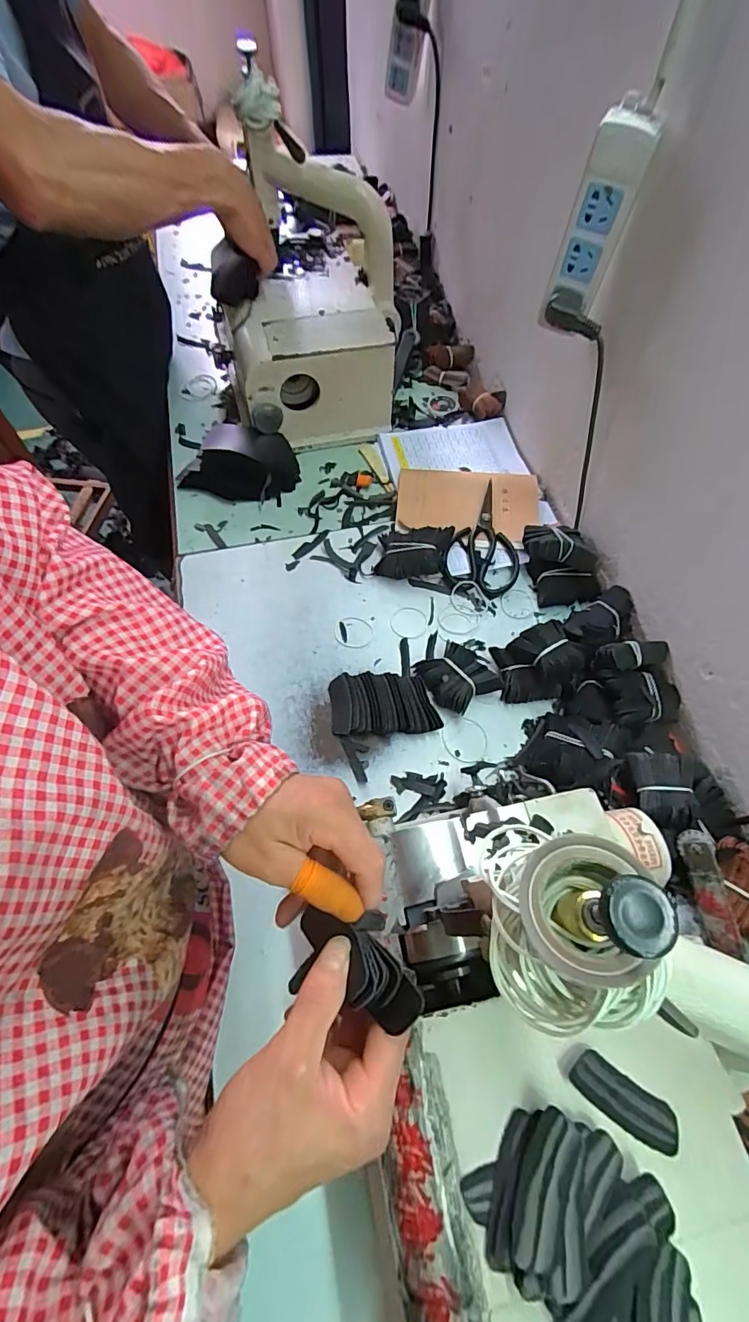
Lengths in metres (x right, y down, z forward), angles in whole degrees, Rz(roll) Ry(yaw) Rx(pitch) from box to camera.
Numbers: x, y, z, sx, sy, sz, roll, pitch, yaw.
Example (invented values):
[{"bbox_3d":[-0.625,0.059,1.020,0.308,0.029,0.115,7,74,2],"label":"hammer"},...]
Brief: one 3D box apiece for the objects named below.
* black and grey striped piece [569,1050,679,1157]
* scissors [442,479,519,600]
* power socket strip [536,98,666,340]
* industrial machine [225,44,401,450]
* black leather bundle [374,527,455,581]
[{"bbox_3d":[0.157,0.276,0.304,0.068,0.009,0.026,30,67,15],"label":"black and grey striped piece"},{"bbox_3d":[0.160,-0.172,0.671,0.097,0.025,0.167,17,65,9],"label":"scissors"},{"bbox_3d":[0.216,-0.421,0.479,0.062,0.162,0.044,16,64,8],"label":"power socket strip"},{"bbox_3d":[-0.102,-0.538,0.722,0.258,0.314,0.312,-2,63,0],"label":"industrial machine"},{"bbox_3d":[0.052,-0.147,0.658,0.096,0.039,0.063,7,63,4],"label":"black leather bundle"}]

